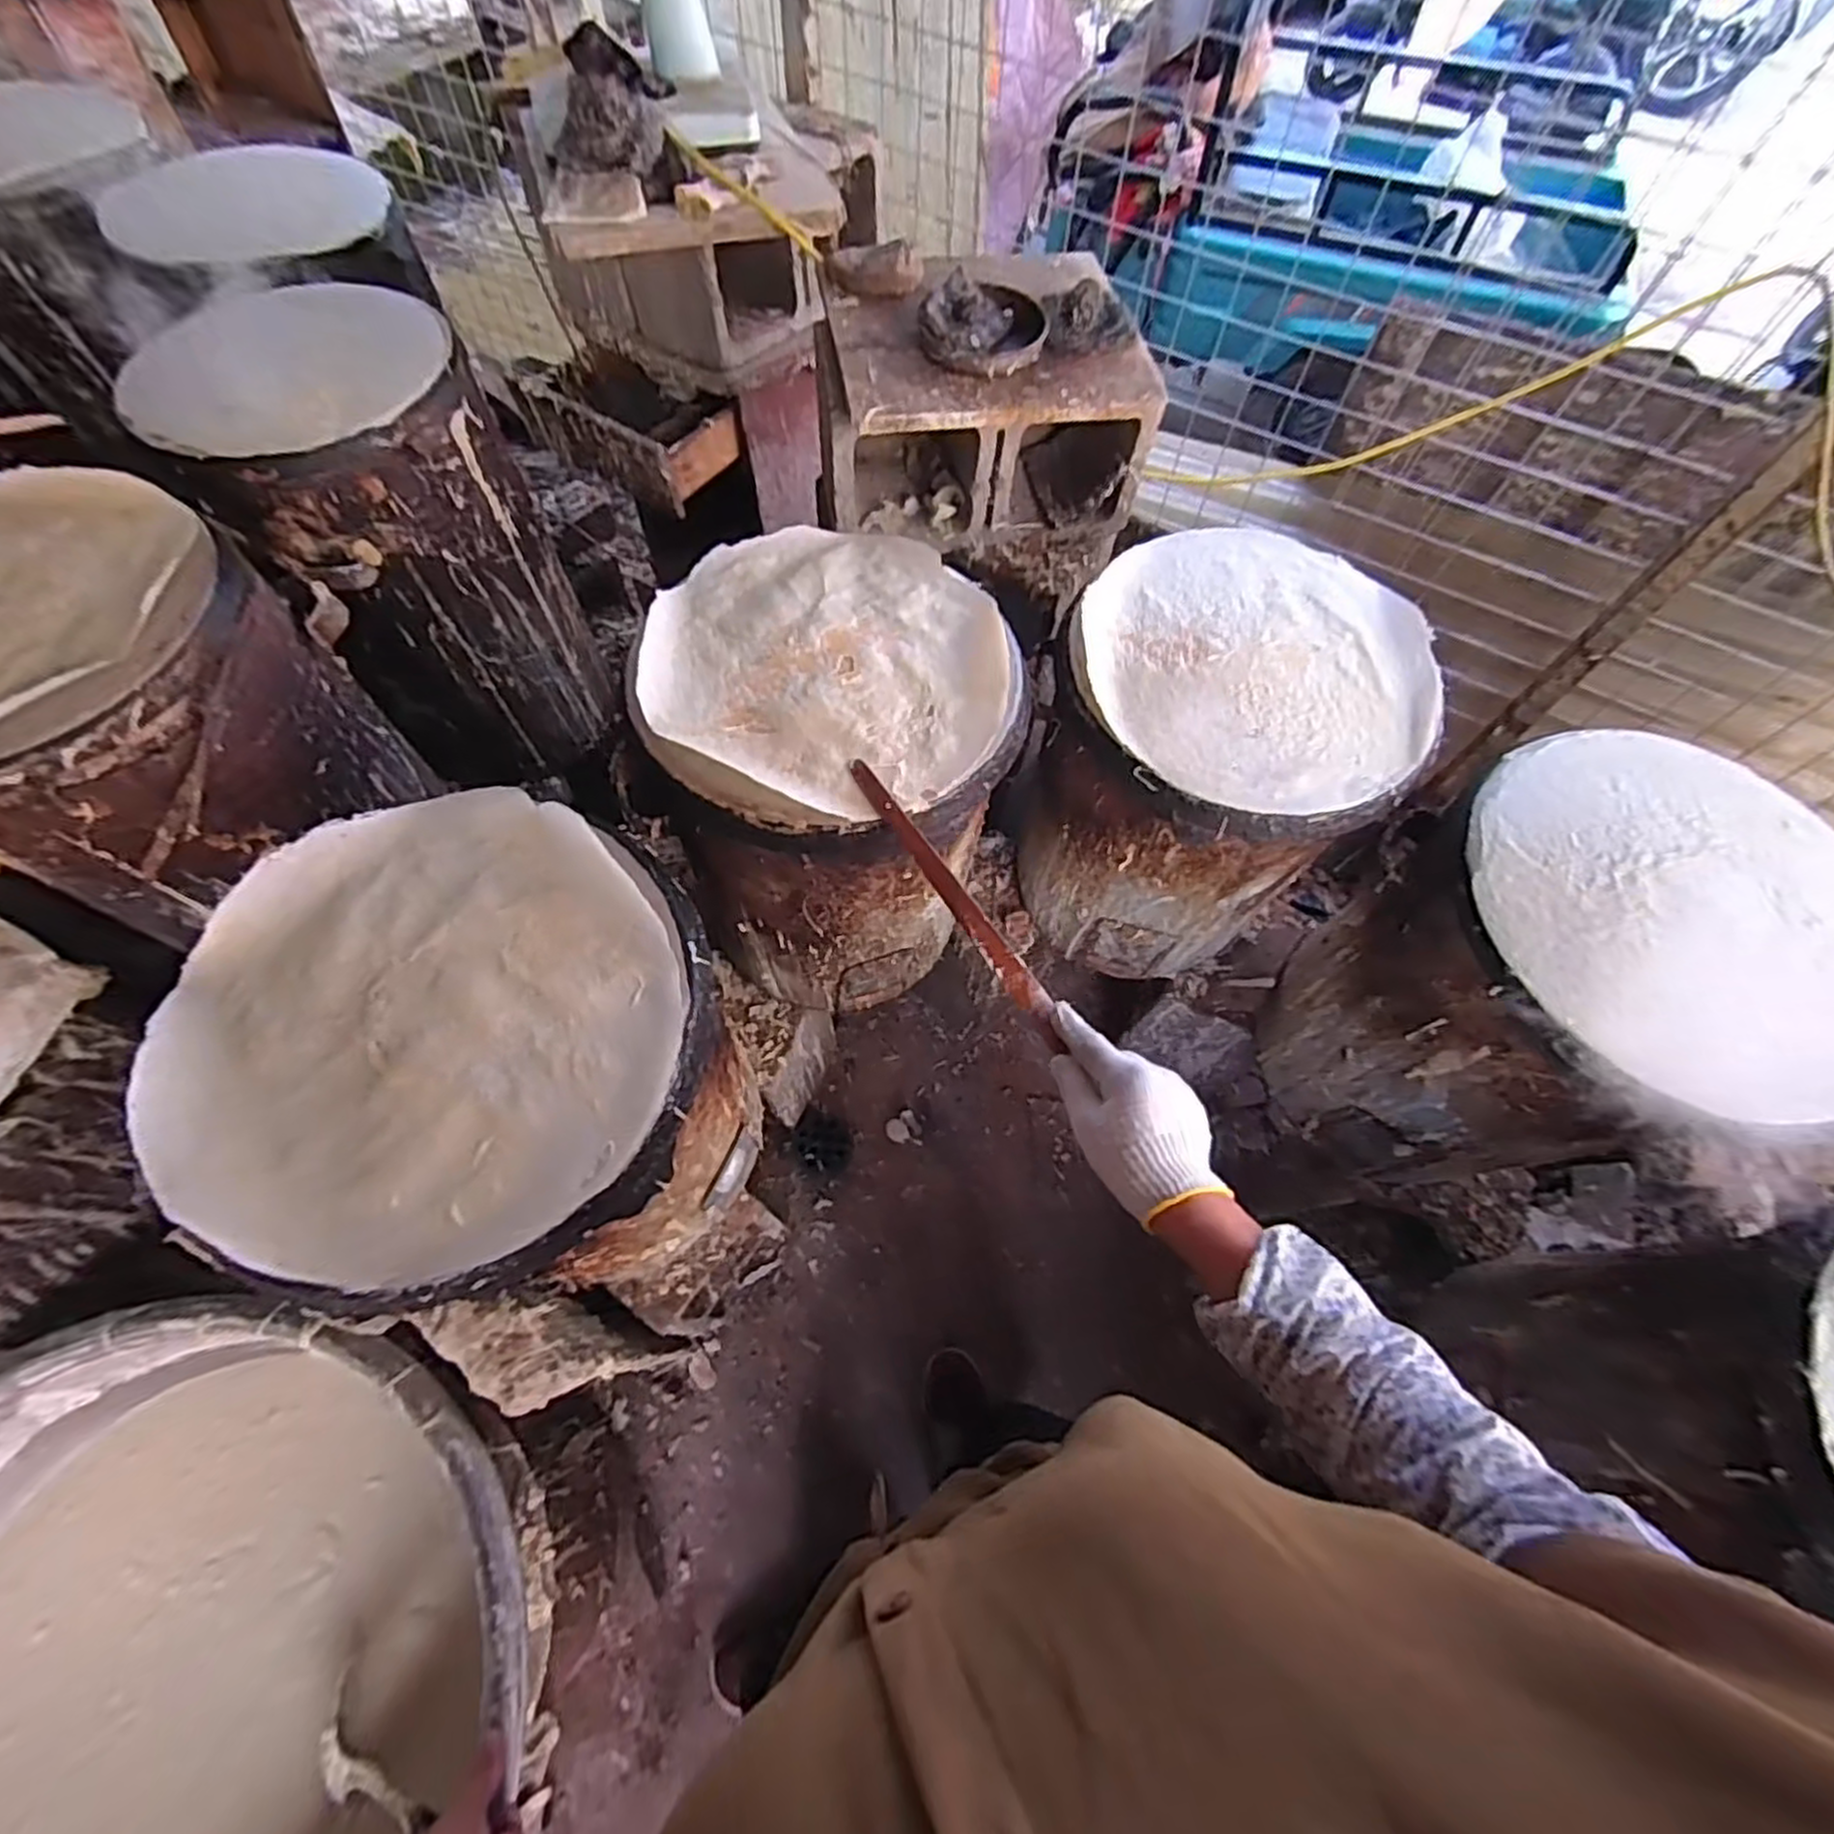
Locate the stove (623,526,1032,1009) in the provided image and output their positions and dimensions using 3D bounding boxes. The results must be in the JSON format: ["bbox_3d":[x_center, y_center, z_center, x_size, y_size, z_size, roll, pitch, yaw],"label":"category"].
[{"bbox_3d":[-0.086,-0.152,0.916,0.333,0.441,0.364,-5,64,-4],"label":"stove"}]

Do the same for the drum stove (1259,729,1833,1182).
[{"bbox_3d":[0.673,0.087,0.868,0.367,0.460,0.364,-2,64,-2],"label":"drum stove"}]

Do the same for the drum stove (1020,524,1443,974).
[{"bbox_3d":[0.340,-0.155,0.981,0.365,0.463,0.356,37,68,16],"label":"drum stove"}]

